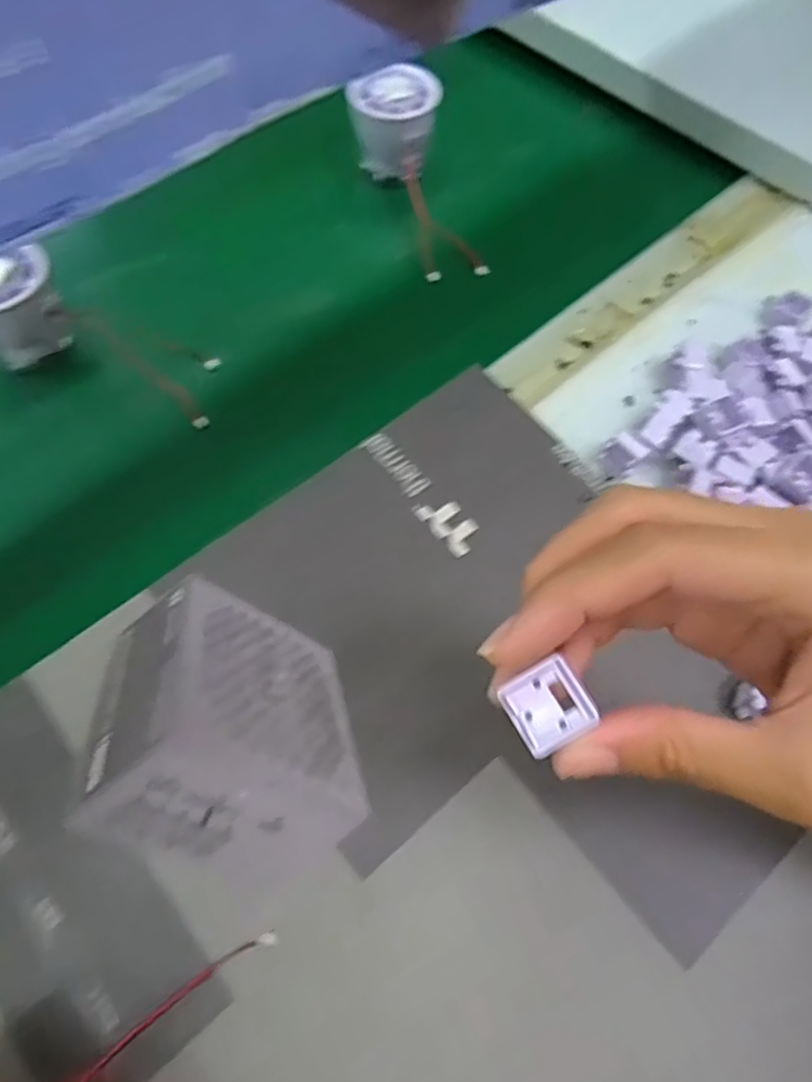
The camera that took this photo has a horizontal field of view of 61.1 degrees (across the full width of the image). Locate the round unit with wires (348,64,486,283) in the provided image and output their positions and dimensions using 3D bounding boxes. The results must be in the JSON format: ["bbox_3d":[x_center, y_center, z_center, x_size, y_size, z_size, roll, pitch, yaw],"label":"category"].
[{"bbox_3d":[0.013,-0.242,0.473,0.064,0.056,0.151,-20,82,-11],"label":"round unit with wires"}]

